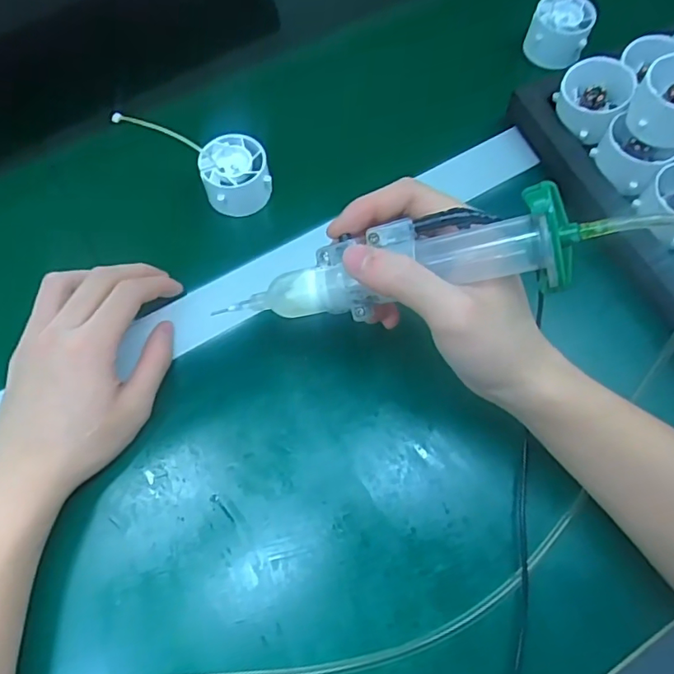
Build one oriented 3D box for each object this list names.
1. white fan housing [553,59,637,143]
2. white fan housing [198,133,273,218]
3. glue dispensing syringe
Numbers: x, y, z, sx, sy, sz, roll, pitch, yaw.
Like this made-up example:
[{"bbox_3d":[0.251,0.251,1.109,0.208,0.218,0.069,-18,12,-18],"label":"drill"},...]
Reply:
[{"bbox_3d":[0.194,-0.182,0.404,0.050,0.035,0.054,0,67,-1],"label":"white fan housing"},{"bbox_3d":[-0.077,-0.123,0.408,0.049,0.028,0.052,-18,69,-8],"label":"white fan housing"},{"bbox_3d":[0.026,-0.035,0.271,0.172,0.030,0.041,-10,70,20],"label":"glue dispensing syringe"}]

